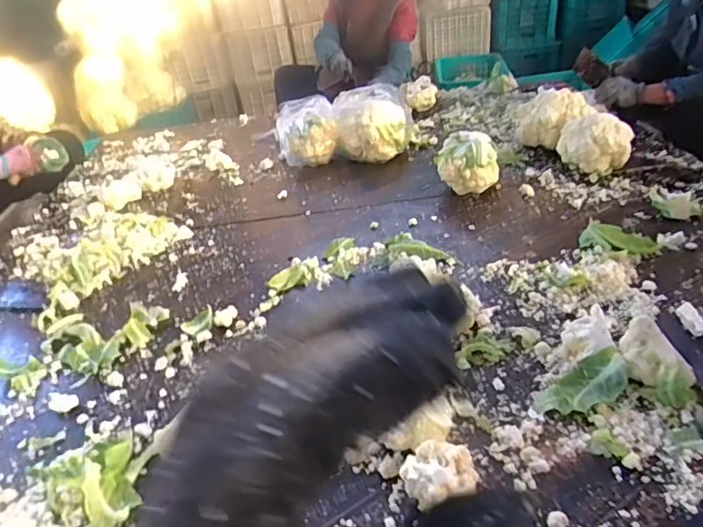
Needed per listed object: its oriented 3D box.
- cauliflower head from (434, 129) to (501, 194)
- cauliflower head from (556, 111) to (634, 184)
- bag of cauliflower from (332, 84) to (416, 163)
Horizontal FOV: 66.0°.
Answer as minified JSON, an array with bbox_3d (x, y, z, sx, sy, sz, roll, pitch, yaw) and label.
[{"bbox_3d":[0.297,-0.255,1.386,0.154,0.146,0.122,1,33,12],"label":"cauliflower head"},{"bbox_3d":[0.648,-0.317,1.443,0.144,0.144,0.160,-9,34,-5],"label":"cauliflower head"},{"bbox_3d":[0.069,-0.427,1.657,0.223,0.180,0.198,2,33,14],"label":"bag of cauliflower"}]

